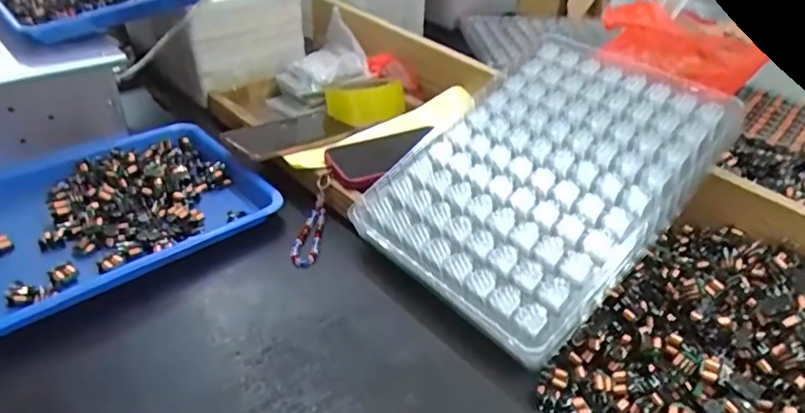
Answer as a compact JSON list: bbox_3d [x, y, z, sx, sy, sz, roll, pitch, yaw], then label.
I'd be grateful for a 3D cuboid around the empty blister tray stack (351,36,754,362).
[{"bbox_3d":[0.146,-0.031,0.560,0.341,0.031,0.248,-41,55,-15],"label":"empty blister tray stack"}]

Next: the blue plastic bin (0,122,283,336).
[{"bbox_3d":[-0.338,0.004,0.592,0.336,0.034,0.245,-28,47,-35],"label":"blue plastic bin"}]

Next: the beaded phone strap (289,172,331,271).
[{"bbox_3d":[-0.102,0.019,0.607,0.026,0.034,0.120,6,51,4],"label":"beaded phone strap"}]

